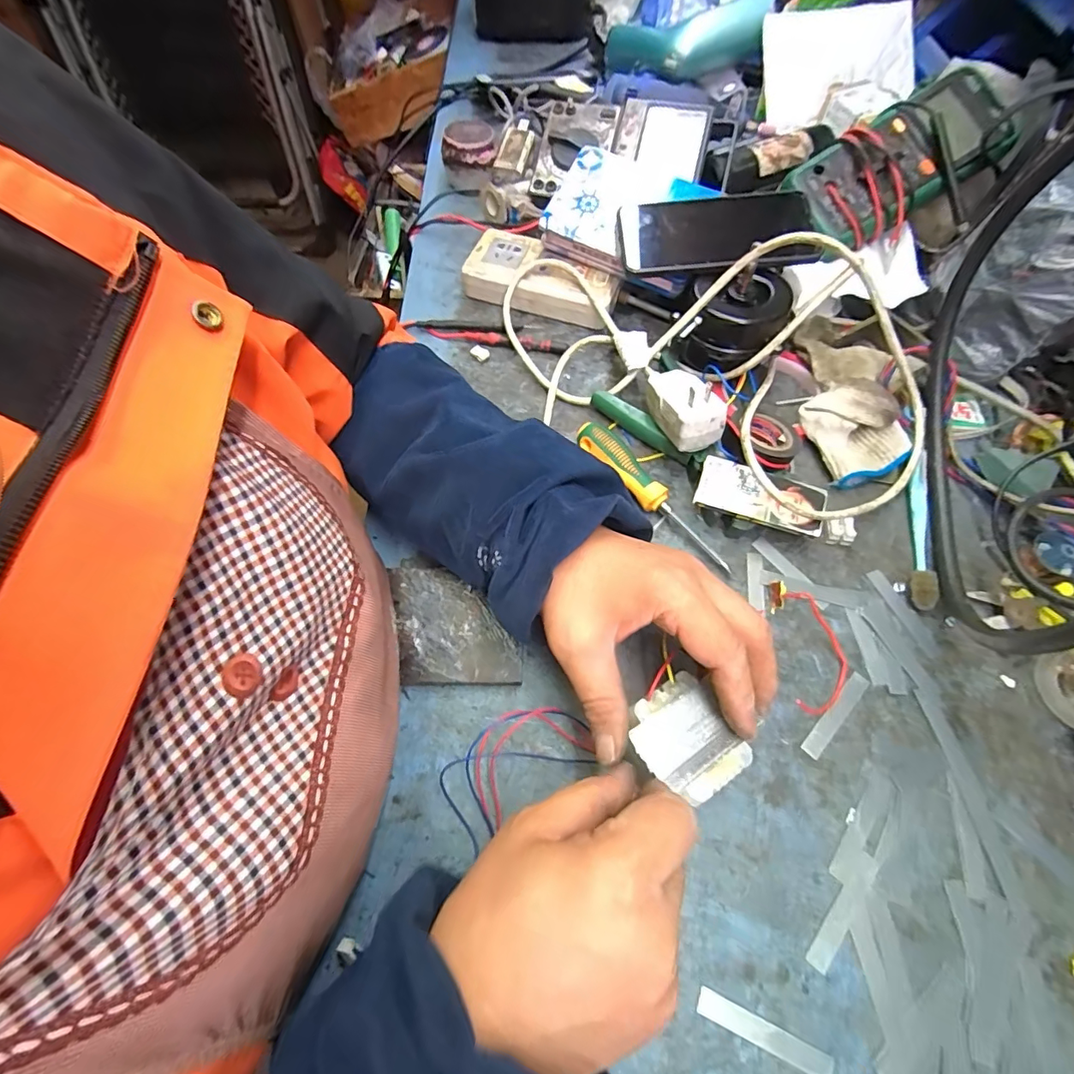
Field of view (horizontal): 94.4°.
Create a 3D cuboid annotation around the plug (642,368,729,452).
[{"bbox_3d":[0.107,-0.106,0.380,0.038,0.038,0.083,-23,65,-9],"label":"plug"}]

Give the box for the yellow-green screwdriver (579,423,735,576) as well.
[{"bbox_3d":[0.084,-0.032,0.378,0.024,0.029,0.148,-37,68,-16],"label":"yellow-green screwdriver"}]

